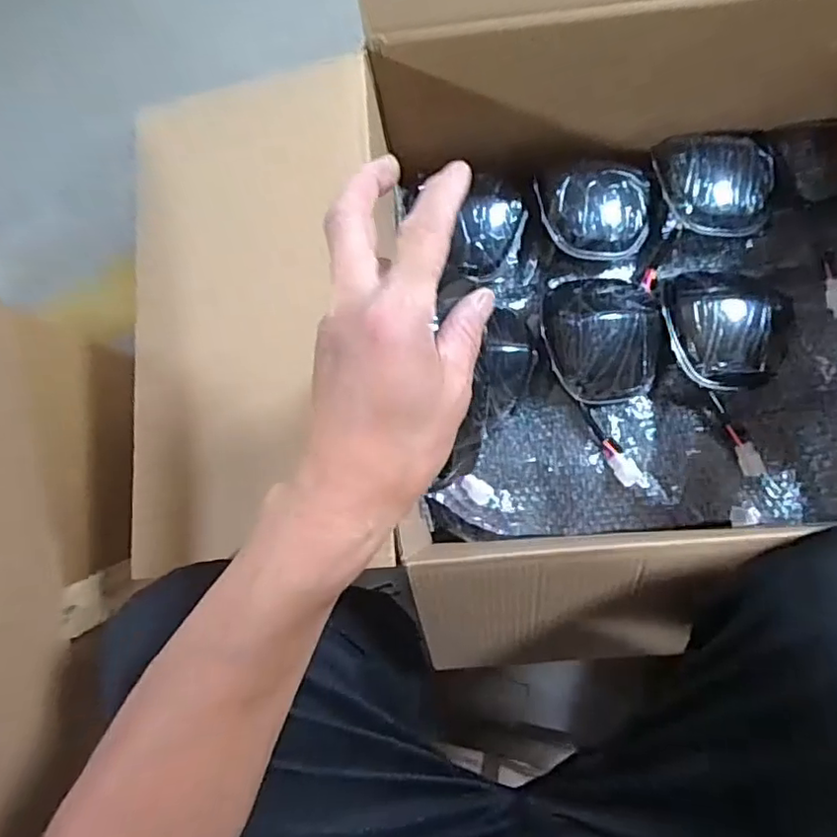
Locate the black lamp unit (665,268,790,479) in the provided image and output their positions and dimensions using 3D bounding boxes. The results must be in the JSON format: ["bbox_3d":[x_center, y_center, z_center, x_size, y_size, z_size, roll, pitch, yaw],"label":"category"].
[{"bbox_3d":[0.297,-0.056,0.593,0.122,0.065,0.202,7,82,6],"label":"black lamp unit"}]

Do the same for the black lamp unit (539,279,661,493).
[{"bbox_3d":[0.193,-0.041,0.595,0.115,0.048,0.213,-14,81,3],"label":"black lamp unit"}]

